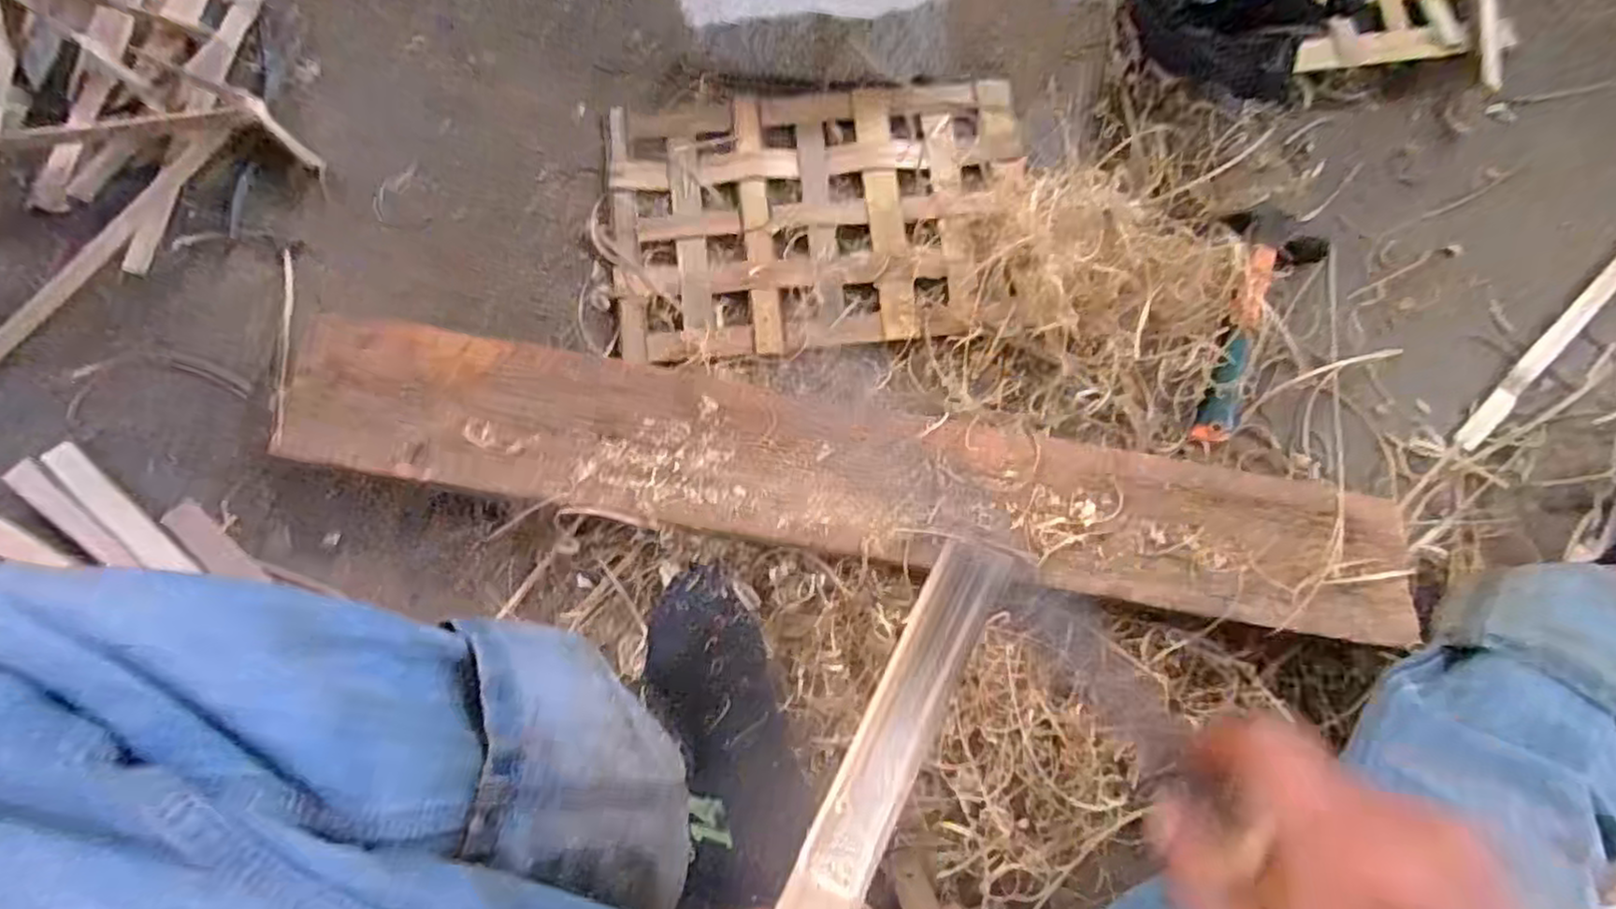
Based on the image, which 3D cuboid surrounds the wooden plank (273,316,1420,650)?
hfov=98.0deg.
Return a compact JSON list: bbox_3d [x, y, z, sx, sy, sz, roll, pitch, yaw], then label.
[{"bbox_3d":[0.041,0.017,0.511,0.803,0.022,0.111,10,81,-2],"label":"wooden plank"}]

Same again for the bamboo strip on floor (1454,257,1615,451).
[{"bbox_3d":[0.700,-0.142,0.624,0.396,0.010,0.022,-43,86,-8],"label":"bamboo strip on floor"}]

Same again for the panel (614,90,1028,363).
[{"bbox_3d":[0.011,-0.199,0.584,0.341,0.017,0.222,-6,82,-4],"label":"panel"}]

